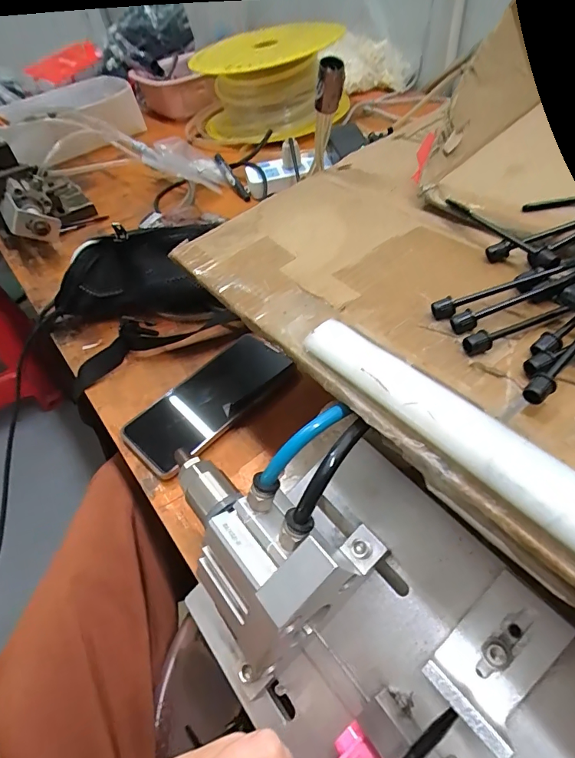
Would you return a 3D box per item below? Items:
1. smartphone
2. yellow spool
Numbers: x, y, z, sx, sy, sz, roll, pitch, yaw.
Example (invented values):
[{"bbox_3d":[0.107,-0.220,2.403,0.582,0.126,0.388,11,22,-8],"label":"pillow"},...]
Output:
[{"bbox_3d":[-0.074,0.017,0.410,0.075,0.013,0.164,31,58,30],"label":"smartphone"},{"bbox_3d":[-0.029,-0.574,0.815,0.289,0.117,0.241,-10,47,-2],"label":"yellow spool"}]

